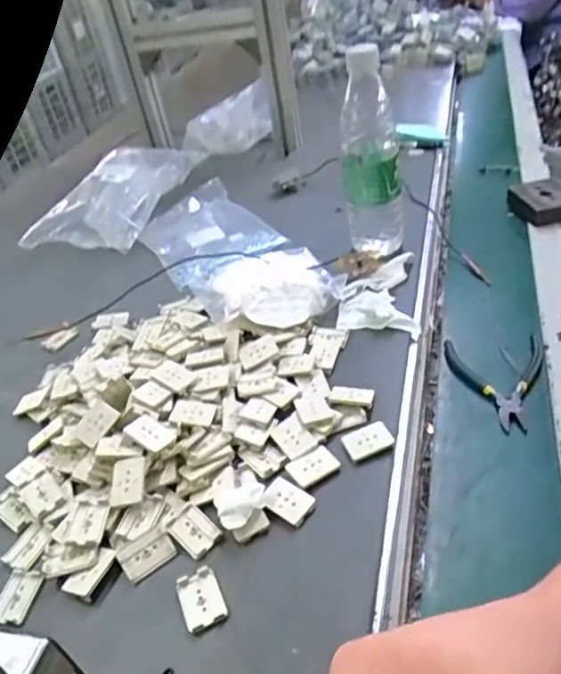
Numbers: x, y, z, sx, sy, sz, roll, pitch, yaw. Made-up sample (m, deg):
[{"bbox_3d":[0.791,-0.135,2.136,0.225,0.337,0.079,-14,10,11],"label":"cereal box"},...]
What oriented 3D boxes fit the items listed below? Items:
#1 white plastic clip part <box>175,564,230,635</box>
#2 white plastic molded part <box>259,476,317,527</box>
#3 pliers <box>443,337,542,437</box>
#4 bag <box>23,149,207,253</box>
[{"bbox_3d":[-0.053,0.177,0.394,0.028,0.004,0.043,-21,38,-14],"label":"white plastic clip part"},{"bbox_3d":[0.006,0.125,0.442,0.039,0.008,0.027,18,46,32],"label":"white plastic molded part"},{"bbox_3d":[0.211,0.043,0.549,0.087,0.018,0.120,-5,37,7],"label":"pliers"},{"bbox_3d":[-0.243,-0.223,0.862,0.162,0.049,0.256,11,43,15],"label":"bag"}]

